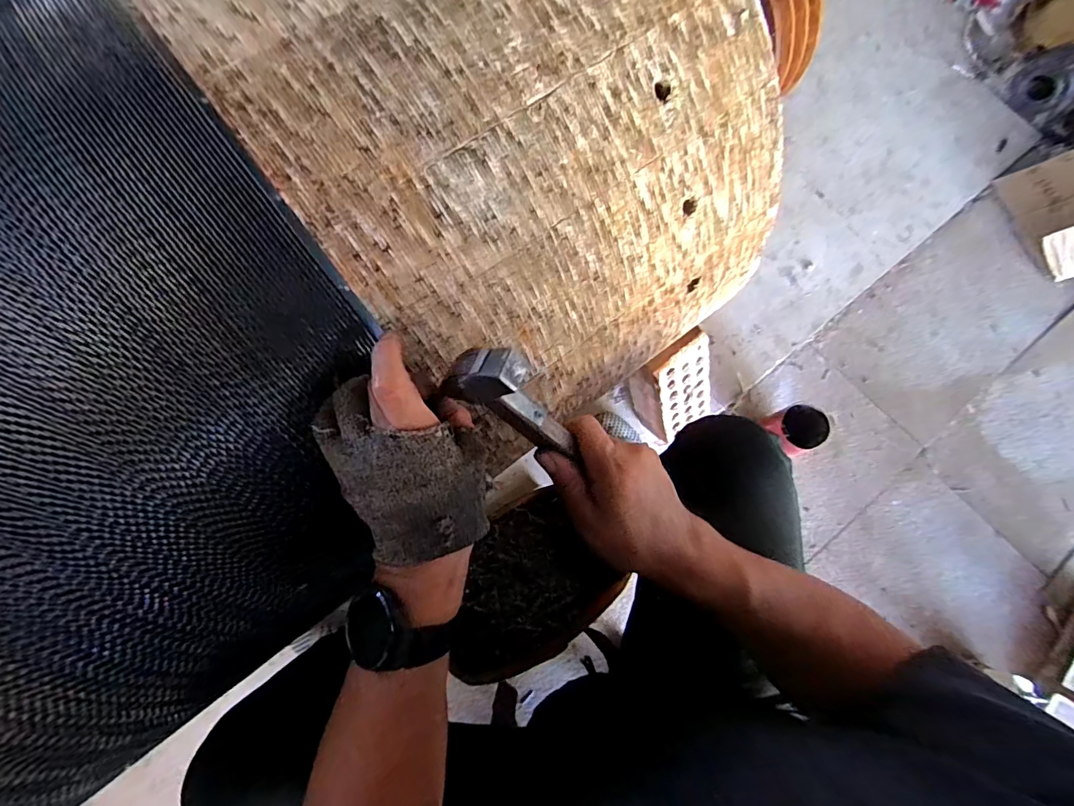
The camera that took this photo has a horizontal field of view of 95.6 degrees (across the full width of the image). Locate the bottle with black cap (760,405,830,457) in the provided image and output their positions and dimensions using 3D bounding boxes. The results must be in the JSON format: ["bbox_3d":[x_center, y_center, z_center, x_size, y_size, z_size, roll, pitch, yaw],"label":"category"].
[{"bbox_3d":[0.464,0.056,0.898,0.077,0.132,0.078,0,78,0],"label":"bottle with black cap"}]

